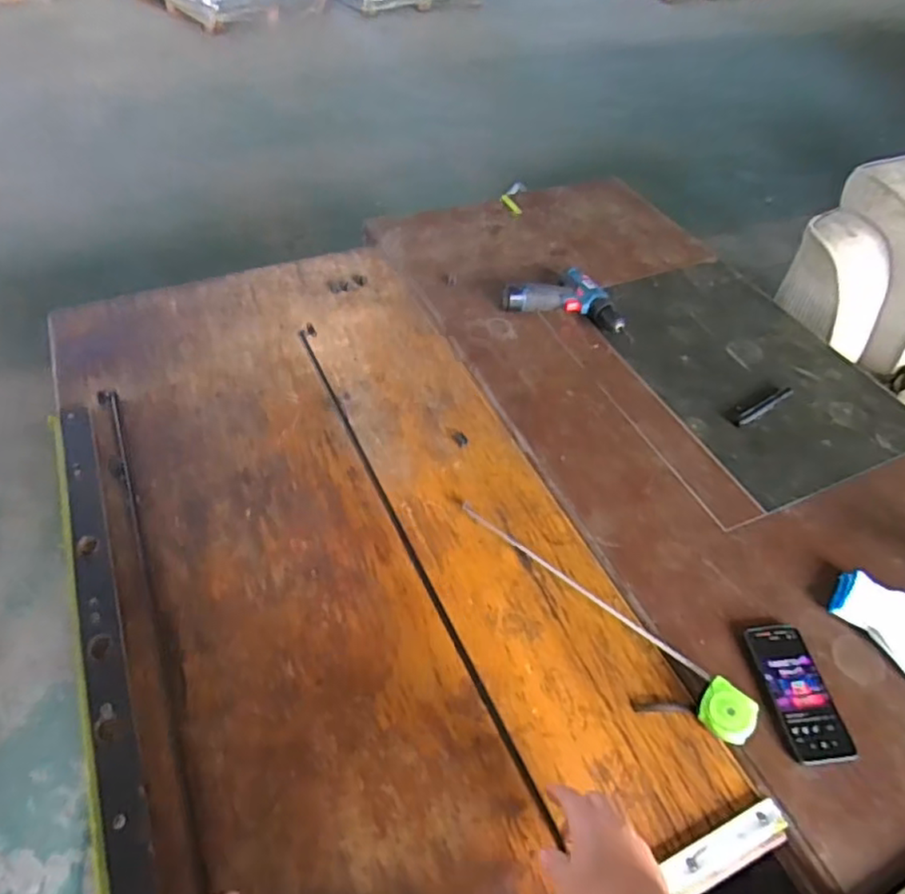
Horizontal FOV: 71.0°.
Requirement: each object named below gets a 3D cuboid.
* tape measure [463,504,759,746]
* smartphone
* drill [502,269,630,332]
[{"bbox_3d":[0.168,0.205,0.795,0.434,0.042,0.090,36,56,24],"label":"tape measure"},{"bbox_3d":[0.417,0.292,0.765,0.079,0.011,0.163,-2,49,-6],"label":"smartphone"},{"bbox_3d":[0.220,-0.286,1.224,0.233,0.052,0.150,15,50,9],"label":"drill"}]

